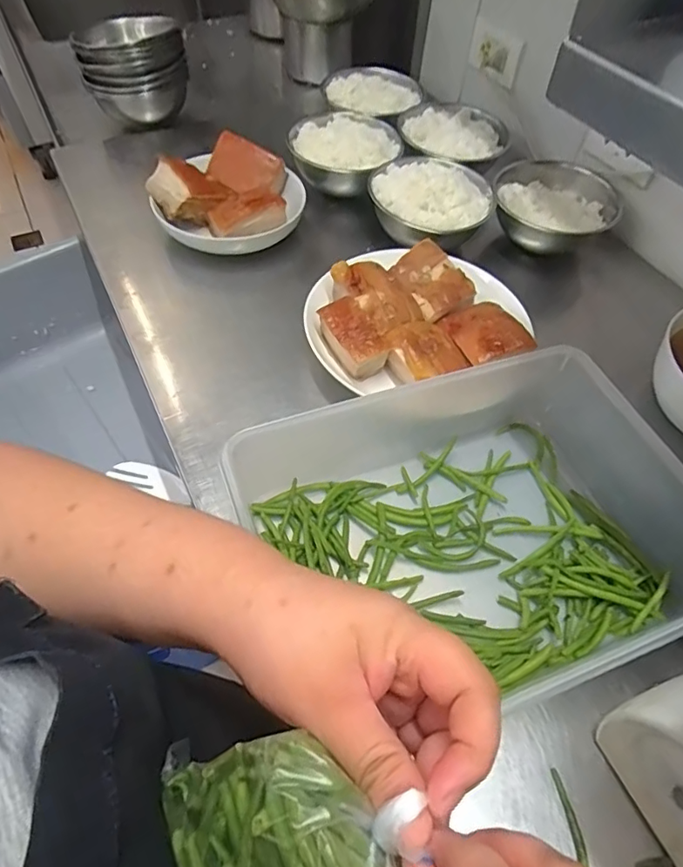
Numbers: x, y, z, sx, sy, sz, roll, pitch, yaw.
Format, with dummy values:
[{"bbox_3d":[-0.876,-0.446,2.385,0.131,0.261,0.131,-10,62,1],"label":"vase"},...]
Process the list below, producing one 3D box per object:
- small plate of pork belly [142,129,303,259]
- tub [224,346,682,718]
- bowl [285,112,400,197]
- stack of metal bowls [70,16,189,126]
[{"bbox_3d":[-0.156,-0.325,0.728,0.197,0.099,0.177,-20,58,-15],"label":"small plate of pork belly"},{"bbox_3d":[0.121,0.073,0.460,0.366,0.110,0.231,-17,58,-13],"label":"tub"},{"bbox_3d":[0.004,-0.412,0.800,0.157,0.082,0.146,1,55,-2],"label":"bowl"},{"bbox_3d":[-0.345,-0.599,0.882,0.158,0.138,0.147,-21,59,-16],"label":"stack of metal bowls"}]

